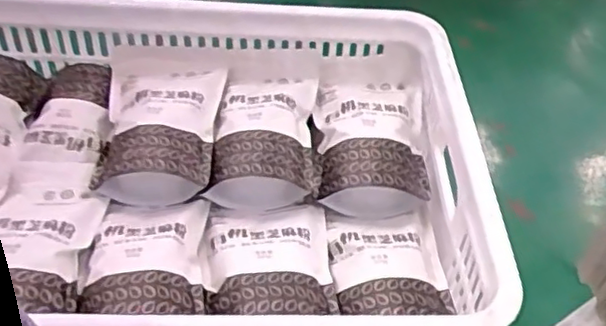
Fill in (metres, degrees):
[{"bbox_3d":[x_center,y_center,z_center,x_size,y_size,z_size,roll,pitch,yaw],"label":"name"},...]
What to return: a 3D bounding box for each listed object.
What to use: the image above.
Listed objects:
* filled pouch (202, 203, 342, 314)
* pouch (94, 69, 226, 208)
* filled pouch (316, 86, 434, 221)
[{"bbox_3d":[-0.033,0.087,0.591,0.121,0.046,0.150,-1,46,-8],"label":"filled pouch"},{"bbox_3d":[-0.157,-0.048,0.697,0.128,0.048,0.202,3,45,-4],"label":"pouch"},{"bbox_3d":[0.074,-0.029,0.702,0.118,0.049,0.187,4,45,-3],"label":"filled pouch"}]

